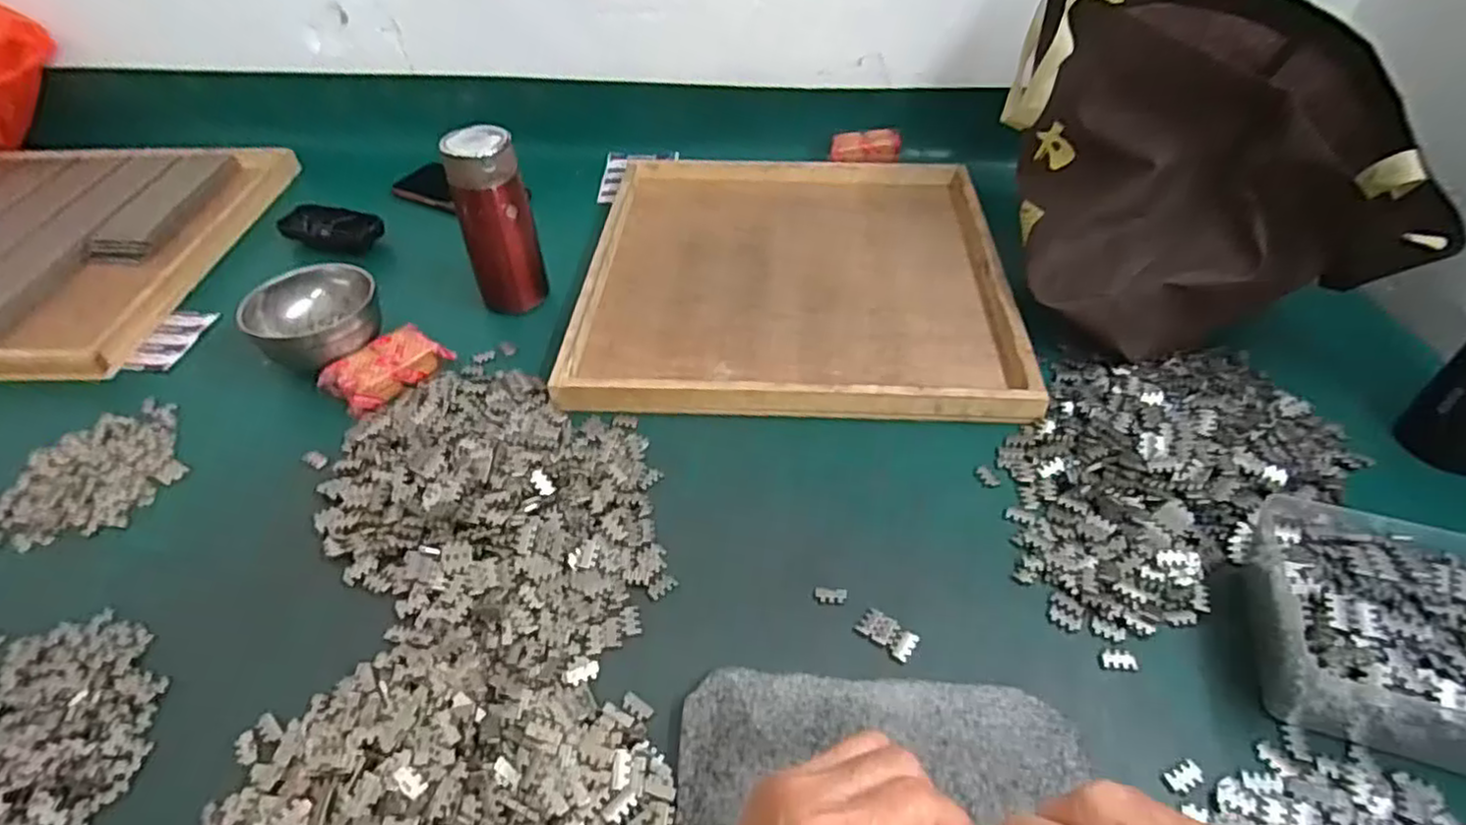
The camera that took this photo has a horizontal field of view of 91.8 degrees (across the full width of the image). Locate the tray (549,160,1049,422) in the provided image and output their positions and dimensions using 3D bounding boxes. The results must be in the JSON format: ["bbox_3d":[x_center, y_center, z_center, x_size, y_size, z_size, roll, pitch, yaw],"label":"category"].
[{"bbox_3d":[0.062,-0.146,0.711,0.395,0.034,0.399,3,45,3],"label":"tray"}]

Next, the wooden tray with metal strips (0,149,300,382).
[{"bbox_3d":[-0.744,-0.184,0.763,0.389,0.034,0.414,0,45,1],"label":"wooden tray with metal strips"}]

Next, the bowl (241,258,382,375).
[{"bbox_3d":[-0.369,-0.079,0.638,0.105,0.064,0.100,0,45,0],"label":"bowl"}]

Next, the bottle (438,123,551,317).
[{"bbox_3d":[-0.223,-0.178,0.675,0.064,0.172,0.064,-16,47,-15],"label":"bottle"}]

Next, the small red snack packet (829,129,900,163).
[{"bbox_3d":[0.159,-0.317,0.850,0.079,0.032,0.030,4,45,4],"label":"small red snack packet"}]

